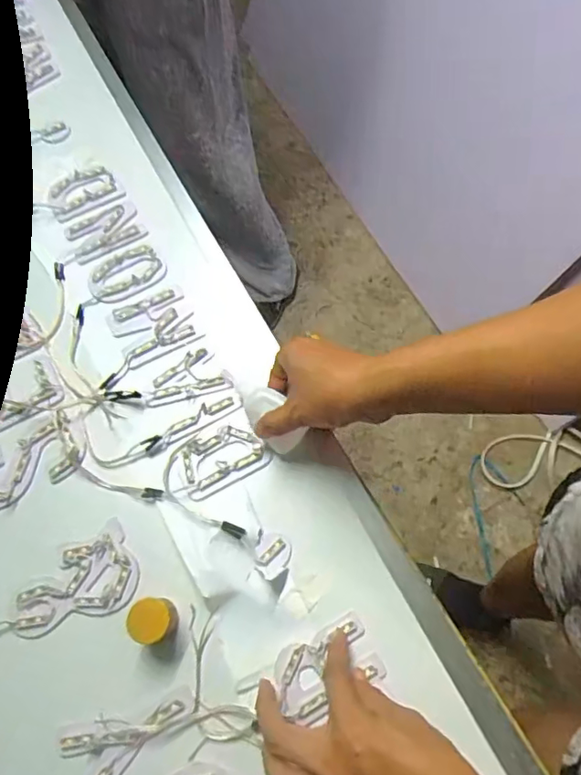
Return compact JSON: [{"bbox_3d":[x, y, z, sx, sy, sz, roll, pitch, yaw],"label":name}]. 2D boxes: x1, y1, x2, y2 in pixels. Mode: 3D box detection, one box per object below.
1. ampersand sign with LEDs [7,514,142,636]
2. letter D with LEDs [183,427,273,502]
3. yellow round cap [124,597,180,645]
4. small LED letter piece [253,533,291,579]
[{"bbox_3d":[-0.185,0.172,0.480,0.108,0.004,0.069,-32,71,-10],"label":"ampersand sign with LEDs"},{"bbox_3d":[-0.064,0.065,0.520,0.080,0.004,0.053,-25,70,-7],"label":"letter D with LEDs"},{"bbox_3d":[-0.111,0.188,0.452,0.029,0.042,0.032,9,70,5],"label":"yellow round cap"},{"bbox_3d":[-0.016,0.145,0.486,0.030,0.004,0.035,38,75,15],"label":"small LED letter piece"}]

